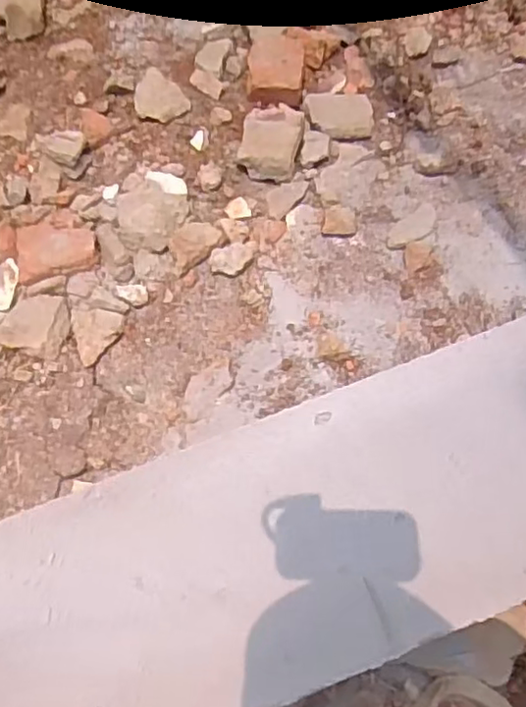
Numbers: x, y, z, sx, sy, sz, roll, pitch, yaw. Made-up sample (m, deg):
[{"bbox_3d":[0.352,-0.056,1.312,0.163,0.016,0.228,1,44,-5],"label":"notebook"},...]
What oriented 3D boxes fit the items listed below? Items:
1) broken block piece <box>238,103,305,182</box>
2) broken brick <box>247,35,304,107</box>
[{"bbox_3d":[0.012,-0.304,0.886,0.082,0.035,0.127,9,69,5],"label":"broken block piece"},{"bbox_3d":[0.020,-0.426,0.933,0.081,0.032,0.111,3,69,3],"label":"broken brick"}]

